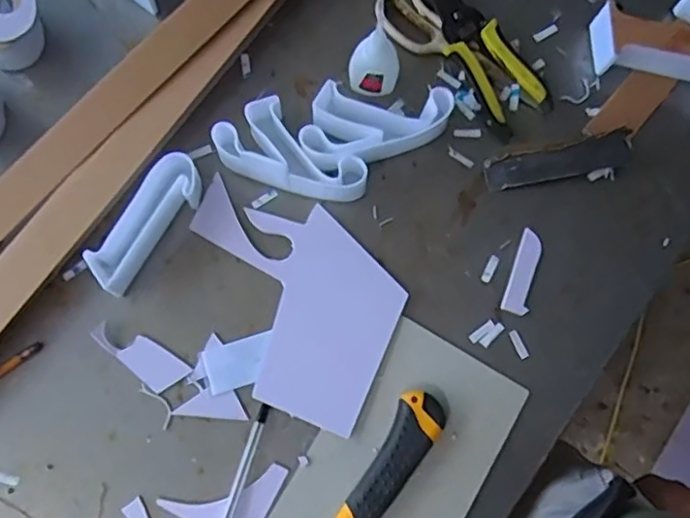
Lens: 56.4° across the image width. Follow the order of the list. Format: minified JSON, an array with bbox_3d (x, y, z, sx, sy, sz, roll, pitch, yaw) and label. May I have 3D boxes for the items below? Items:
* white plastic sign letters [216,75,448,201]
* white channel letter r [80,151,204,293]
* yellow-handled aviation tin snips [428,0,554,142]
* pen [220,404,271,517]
[{"bbox_3d":[-0.010,-0.103,0.578,0.204,0.035,0.096,3,78,0],"label":"white plastic sign letters"},{"bbox_3d":[-0.172,-0.031,0.562,0.037,0.040,0.128,33,79,6],"label":"white channel letter r"},{"bbox_3d":[0.129,-0.204,0.615,0.062,0.022,0.172,-33,80,-7],"label":"yellow-handled aviation tin snips"},{"bbox_3d":[-0.090,0.189,0.528,0.011,0.006,0.140,18,78,3],"label":"pen"}]

